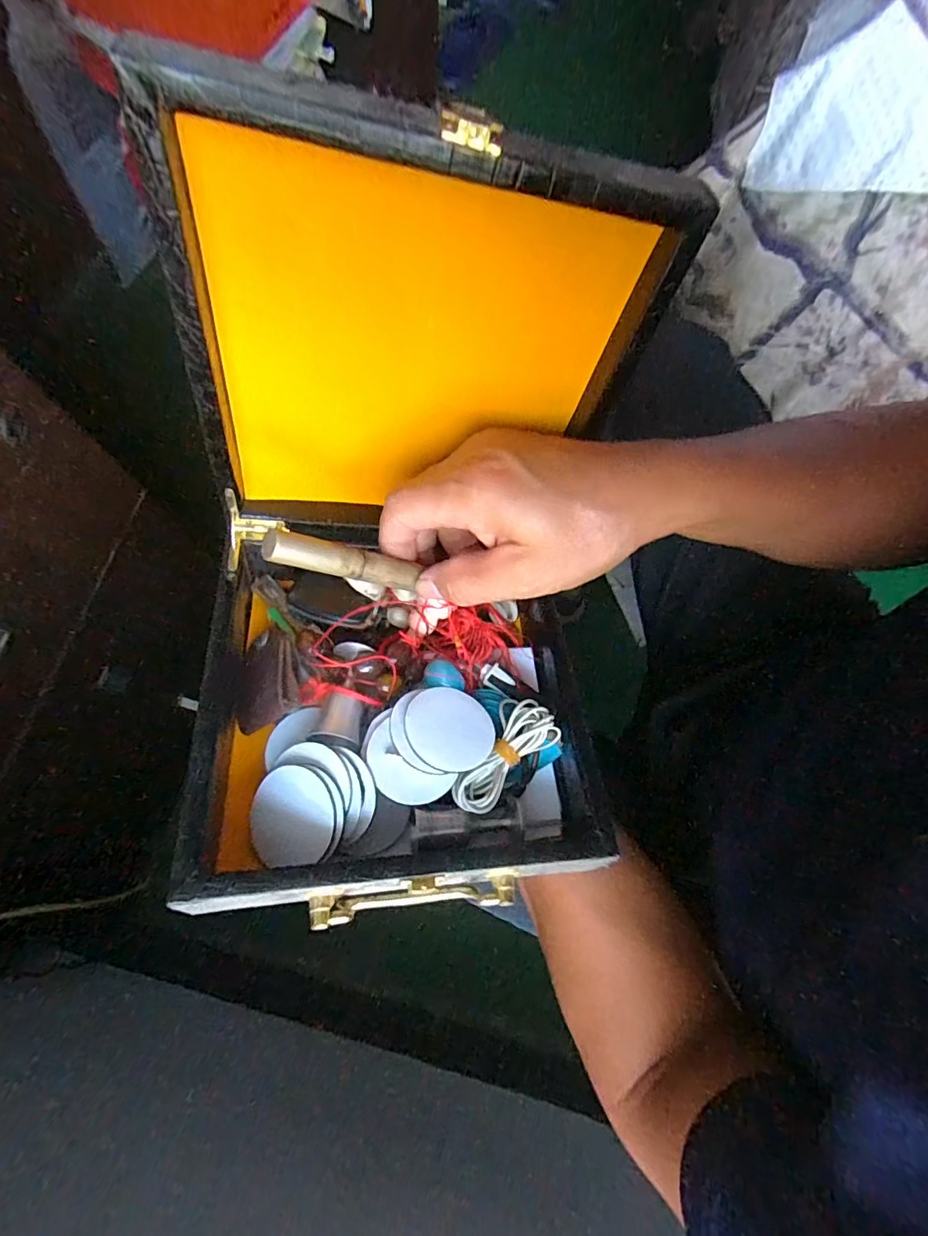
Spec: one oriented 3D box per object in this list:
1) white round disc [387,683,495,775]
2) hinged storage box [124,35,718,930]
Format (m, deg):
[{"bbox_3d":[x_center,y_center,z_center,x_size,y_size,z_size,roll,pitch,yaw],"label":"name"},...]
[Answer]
[{"bbox_3d":[-0.011,0.059,0.272,0.053,0.005,0.049,11,49,-12],"label":"white round disc"},{"bbox_3d":[-0.030,-0.032,0.257,0.192,0.158,0.298,0,106,-2],"label":"hinged storage box"}]

